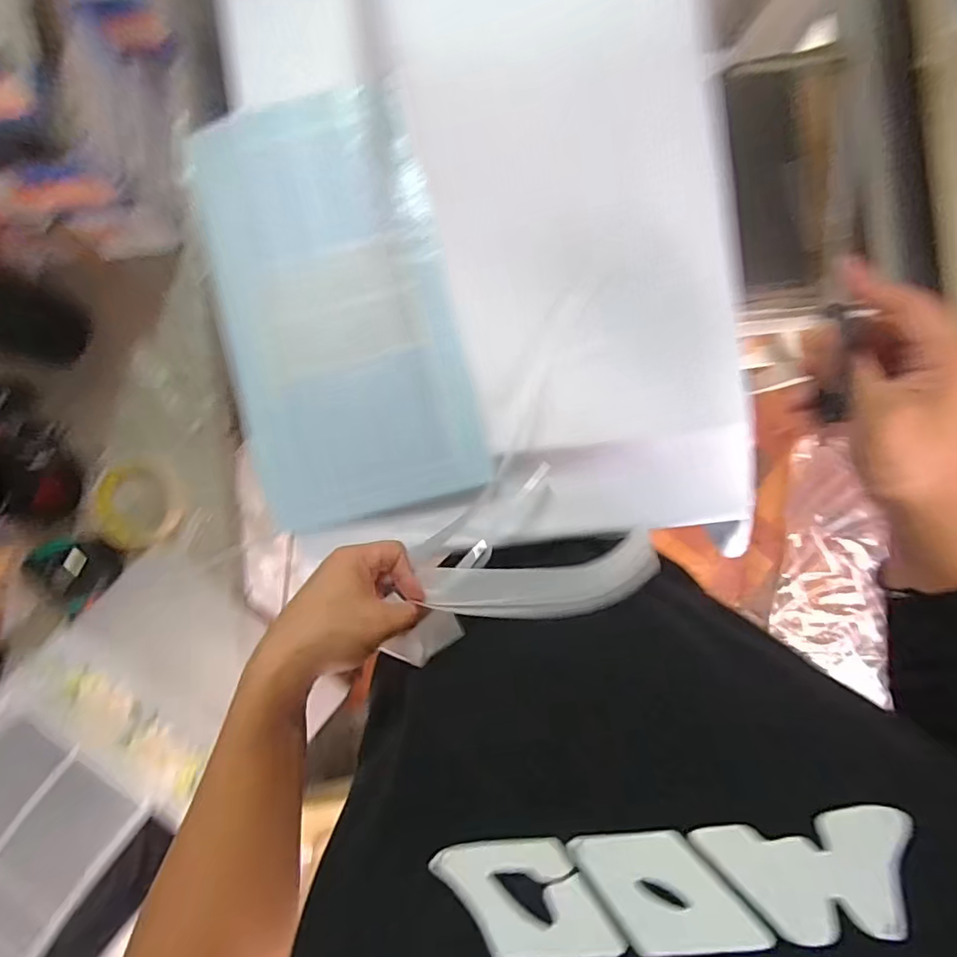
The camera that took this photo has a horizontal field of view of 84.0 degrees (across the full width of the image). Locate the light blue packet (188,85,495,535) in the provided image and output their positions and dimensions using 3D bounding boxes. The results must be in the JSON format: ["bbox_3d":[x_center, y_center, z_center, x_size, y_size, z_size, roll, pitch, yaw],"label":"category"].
[{"bbox_3d":[-0.119,-0.147,0.457,0.190,0.023,0.355,-13,89,0],"label":"light blue packet"}]

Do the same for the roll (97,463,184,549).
[{"bbox_3d":[-0.380,0.030,0.592,0.097,0.013,0.092,0,89,0],"label":"roll"}]

